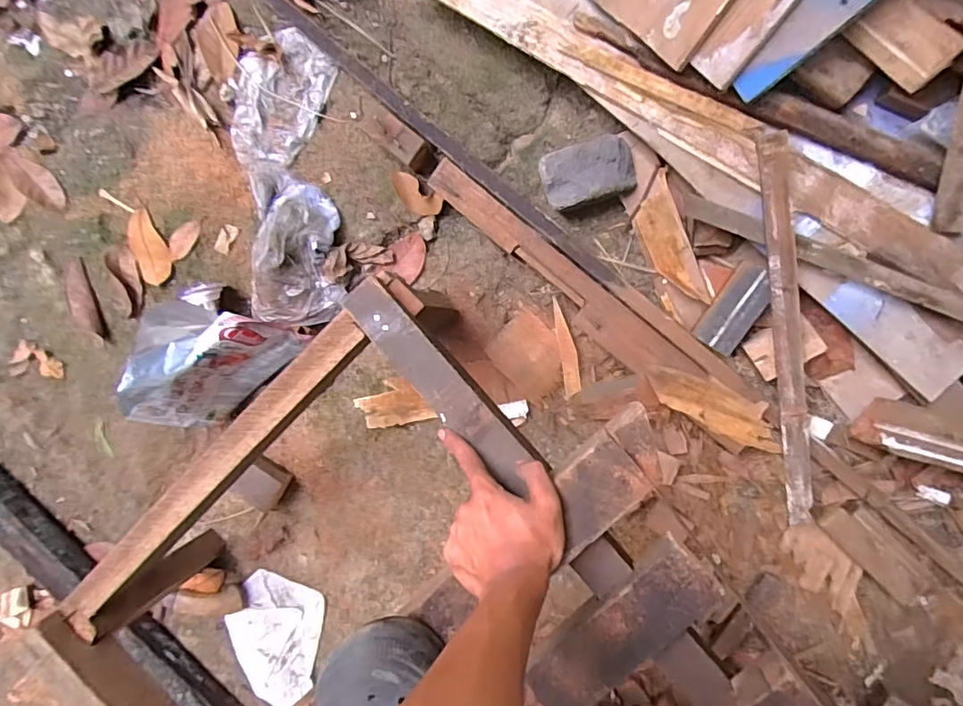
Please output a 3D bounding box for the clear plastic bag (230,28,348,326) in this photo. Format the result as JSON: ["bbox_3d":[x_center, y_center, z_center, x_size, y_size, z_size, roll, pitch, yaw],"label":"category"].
[{"bbox_3d":[-0.290,-0.257,0.779,0.155,0.049,0.401,-1,93,6],"label":"clear plastic bag"}]

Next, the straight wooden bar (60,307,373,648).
[{"bbox_3d":[-0.289,0.131,0.583,0.044,0.029,0.465,44,98,0],"label":"straight wooden bar"}]

